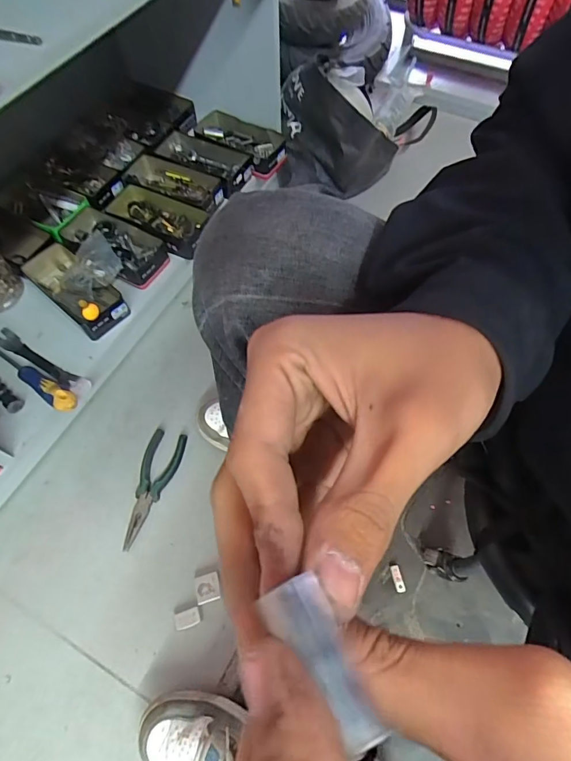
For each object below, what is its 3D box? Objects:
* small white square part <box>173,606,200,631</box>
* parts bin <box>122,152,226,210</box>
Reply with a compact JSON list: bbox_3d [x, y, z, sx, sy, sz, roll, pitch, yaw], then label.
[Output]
[{"bbox_3d":[-0.141,0.341,0.611,0.036,0.004,0.024,-15,66,-5],"label":"small white square part"},{"bbox_3d":[-0.229,-0.409,0.887,0.208,0.054,0.085,18,65,9],"label":"parts bin"}]

